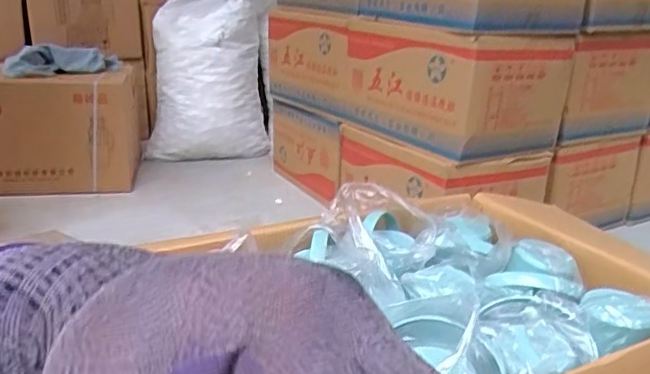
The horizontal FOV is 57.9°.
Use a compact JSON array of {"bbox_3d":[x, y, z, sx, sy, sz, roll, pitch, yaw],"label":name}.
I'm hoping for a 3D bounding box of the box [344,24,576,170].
[{"bbox_3d":[0.391,-0.327,1.864,0.439,0.327,0.585,-10,23,-30],"label":"box"}]

